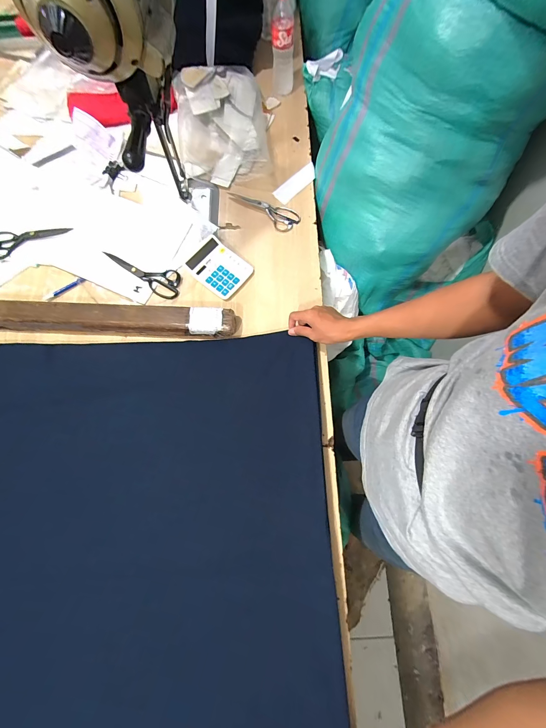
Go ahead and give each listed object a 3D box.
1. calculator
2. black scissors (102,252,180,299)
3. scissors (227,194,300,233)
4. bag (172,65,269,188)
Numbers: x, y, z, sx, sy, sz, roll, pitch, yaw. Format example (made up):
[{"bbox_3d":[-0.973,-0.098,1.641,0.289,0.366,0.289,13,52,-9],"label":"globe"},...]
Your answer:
[{"bbox_3d":[-0.141,-0.249,0.722,0.147,0.036,0.117,35,76,10],"label":"calculator"},{"bbox_3d":[-0.331,-0.248,0.727,0.219,0.015,0.075,34,76,9],"label":"black scissors"},{"bbox_3d":[-0.027,-0.454,0.804,0.222,0.007,0.081,34,76,9],"label":"scissors"},{"bbox_3d":[-0.158,-0.752,0.869,0.276,0.090,0.399,-9,73,-3],"label":"bag"}]

